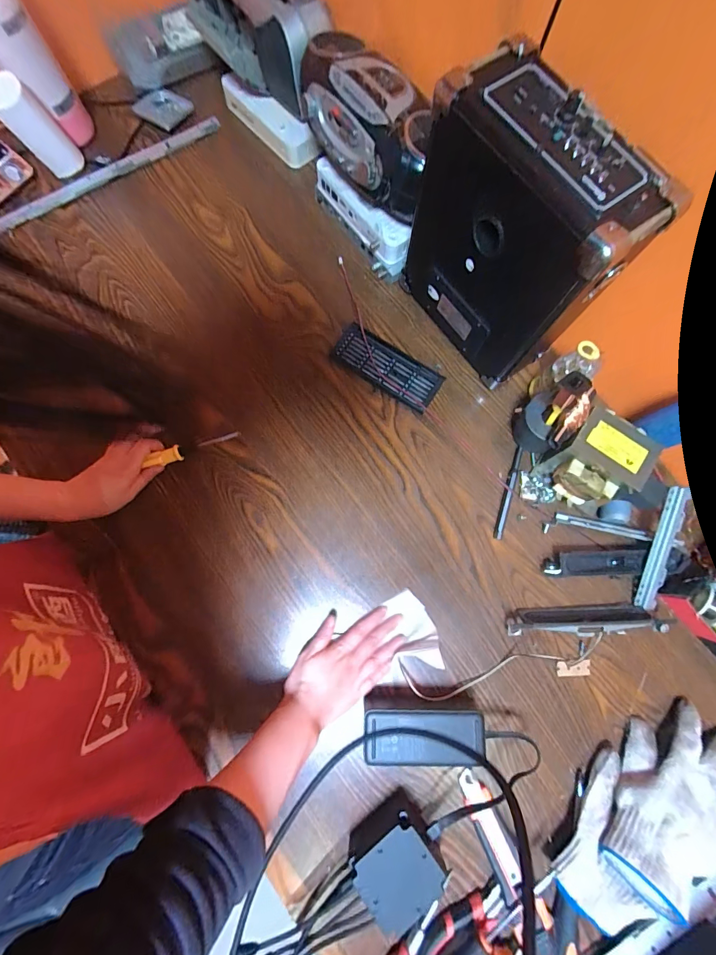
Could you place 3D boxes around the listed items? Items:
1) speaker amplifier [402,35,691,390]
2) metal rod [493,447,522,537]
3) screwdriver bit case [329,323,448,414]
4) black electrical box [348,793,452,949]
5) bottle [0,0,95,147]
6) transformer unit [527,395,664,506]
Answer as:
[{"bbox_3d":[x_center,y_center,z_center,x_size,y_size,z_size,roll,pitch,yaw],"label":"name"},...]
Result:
[{"bbox_3d":[0.152,-0.241,0.404,0.096,0.257,0.211,-35,81,-9],"label":"speaker amplifier"},{"bbox_3d":[0.197,0.020,0.487,0.011,0.012,0.123,16,80,3],"label":"metal rod"},{"bbox_3d":[0.040,-0.151,0.520,0.153,0.019,0.063,31,81,5],"label":"screwdriver bit case"},{"bbox_3d":[0.040,0.399,0.392,0.080,0.052,0.080,-34,82,-6],"label":"black electrical box"},{"bbox_3d":[-0.430,-0.543,0.469,0.070,0.219,0.059,-31,81,-8],"label":"bottle"},{"bbox_3d":[0.283,-0.025,0.460,0.111,0.082,0.100,39,82,6],"label":"transformer unit"}]

